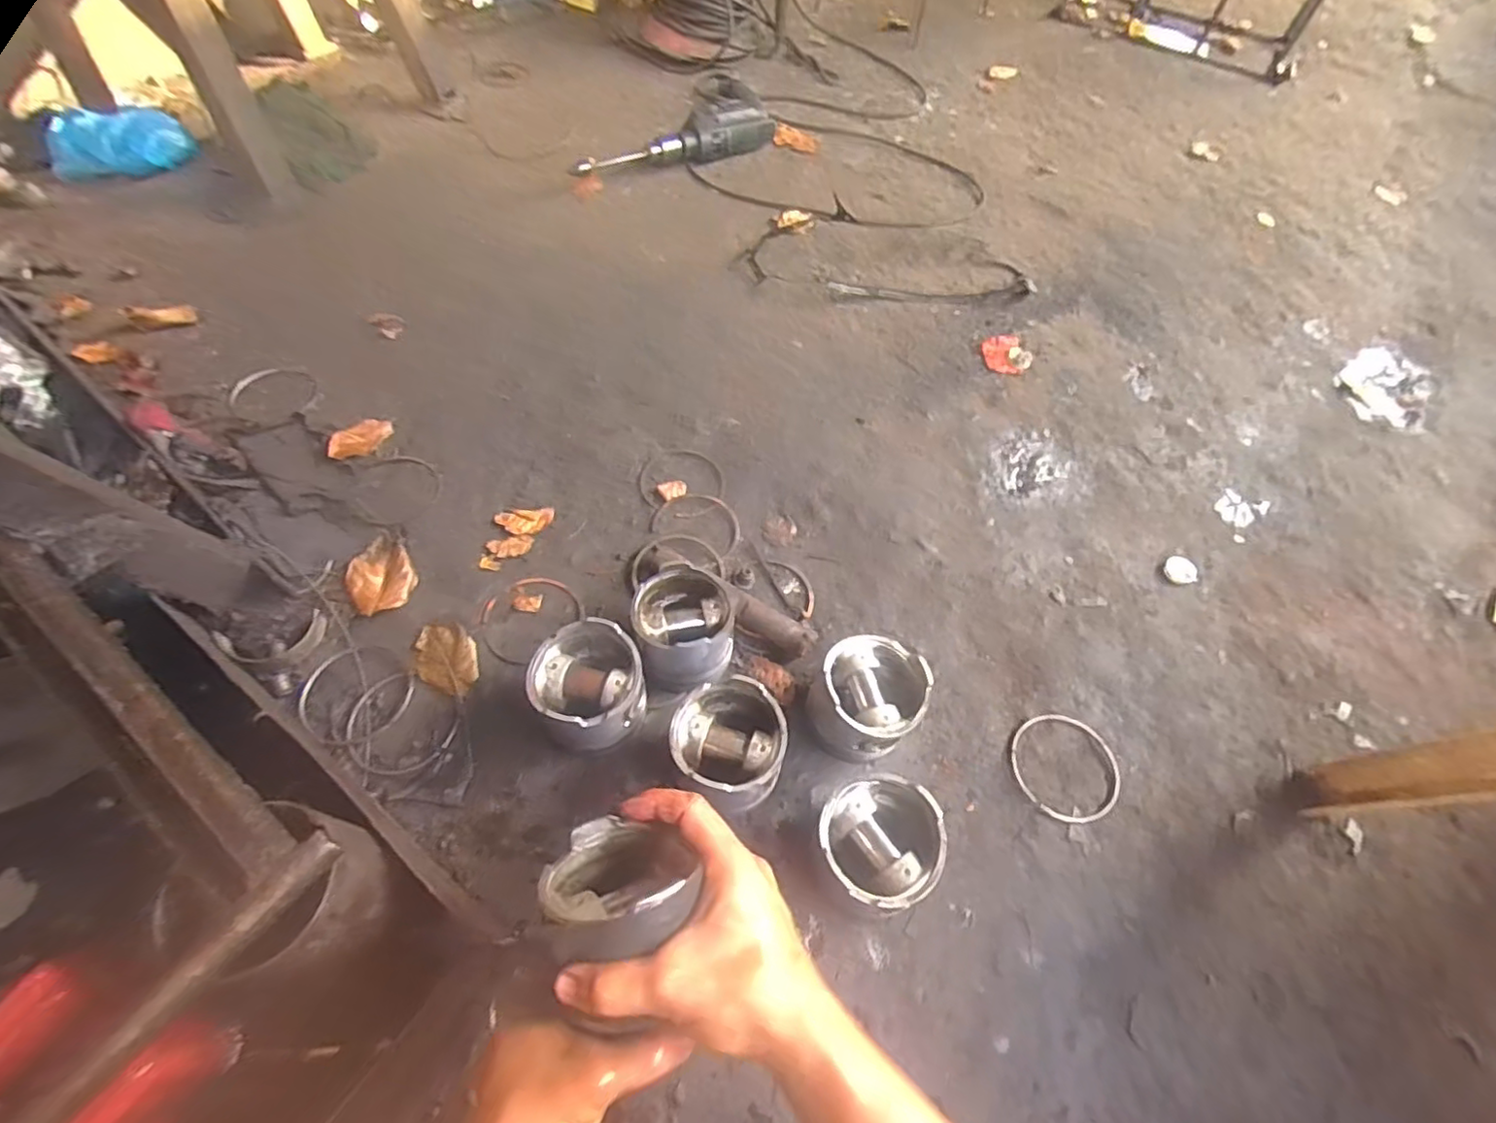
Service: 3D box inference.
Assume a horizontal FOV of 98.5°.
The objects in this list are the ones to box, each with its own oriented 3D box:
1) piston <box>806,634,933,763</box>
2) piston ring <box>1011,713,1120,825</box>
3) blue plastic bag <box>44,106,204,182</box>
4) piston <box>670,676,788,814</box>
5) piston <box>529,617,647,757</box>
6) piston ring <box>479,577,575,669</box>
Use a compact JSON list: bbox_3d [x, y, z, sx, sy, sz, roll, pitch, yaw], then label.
[{"bbox_3d":[0.108,0.123,0.588,0.091,0.077,0.097,2,59,-3],"label":"piston"},{"bbox_3d":[0.299,0.192,0.604,0.099,0.004,0.100,2,59,-3],"label":"piston ring"},{"bbox_3d":[-0.943,-0.629,0.961,0.157,0.070,0.113,-4,59,-6],"label":"blue plastic bag"},{"bbox_3d":[-0.017,0.159,0.555,0.090,0.085,0.099,2,59,-3],"label":"piston"},{"bbox_3d":[-0.141,0.115,0.578,0.096,0.080,0.104,-27,64,-18],"label":"piston"},{"bbox_3d":[-0.228,0.056,0.664,0.092,0.008,0.099,5,56,-7],"label":"piston ring"}]

